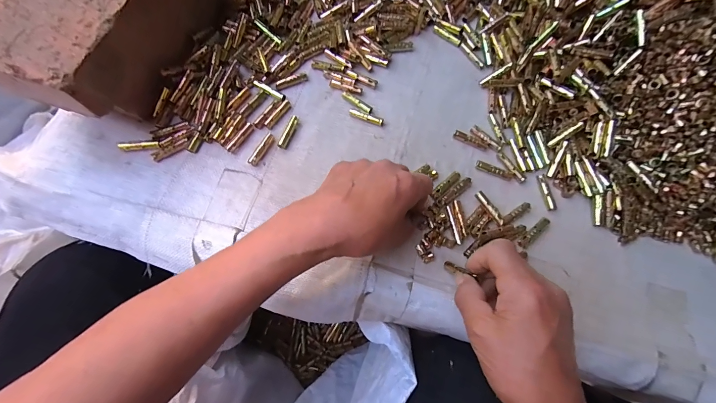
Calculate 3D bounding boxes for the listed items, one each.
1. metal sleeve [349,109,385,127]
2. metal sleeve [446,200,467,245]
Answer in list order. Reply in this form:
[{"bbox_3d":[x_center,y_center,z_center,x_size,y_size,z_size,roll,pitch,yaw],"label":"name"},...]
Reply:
[{"bbox_3d":[0.010,-0.095,0.358,0.040,0.007,0.008,17,75,3],"label":"metal sleeve"},{"bbox_3d":[0.099,0.021,0.317,0.012,0.005,0.042,-9,75,-4],"label":"metal sleeve"}]

